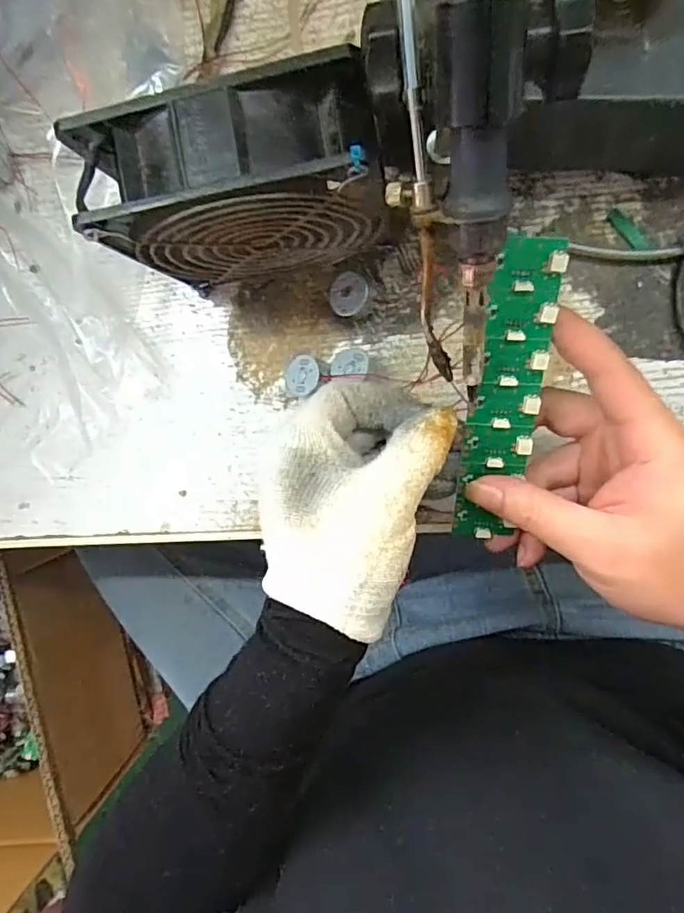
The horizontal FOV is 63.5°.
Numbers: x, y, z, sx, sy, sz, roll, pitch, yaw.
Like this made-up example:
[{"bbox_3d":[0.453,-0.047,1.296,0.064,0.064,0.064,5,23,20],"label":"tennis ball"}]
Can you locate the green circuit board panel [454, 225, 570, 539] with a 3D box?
[{"bbox_3d":[0.072,-0.023,0.244,0.029,0.009,0.136,9,117,8],"label":"green circuit board panel"}]

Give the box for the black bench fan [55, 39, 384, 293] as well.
[{"bbox_3d":[-0.038,-0.116,0.260,0.118,0.121,0.049,-7,93,9],"label":"black bench fan"}]

